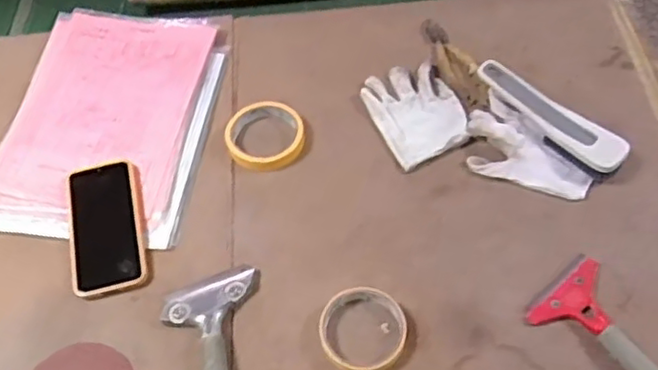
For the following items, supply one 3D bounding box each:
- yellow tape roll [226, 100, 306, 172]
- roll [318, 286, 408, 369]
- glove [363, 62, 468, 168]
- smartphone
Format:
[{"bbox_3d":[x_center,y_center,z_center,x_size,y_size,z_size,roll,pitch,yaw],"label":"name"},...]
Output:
[{"bbox_3d":[-0.076,-0.059,0.763,0.094,0.016,0.087,-2,59,3],"label":"yellow tape roll"},{"bbox_3d":[0.034,0.140,0.632,0.084,0.016,0.085,-2,59,3],"label":"roll"},{"bbox_3d":[0.107,-0.095,0.790,0.103,0.011,0.137,-23,60,-9],"label":"glove"},{"bbox_3d":[-0.249,0.044,0.716,0.081,0.006,0.161,-14,59,-4],"label":"smartphone"}]

